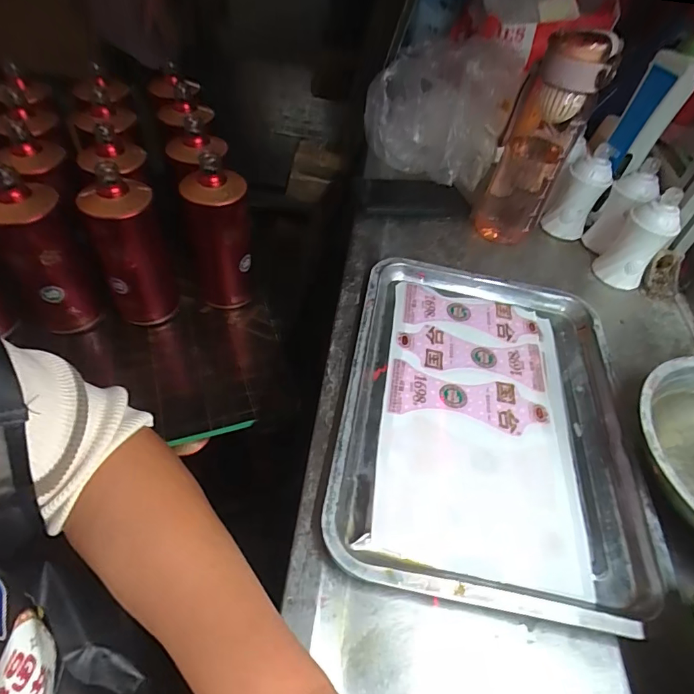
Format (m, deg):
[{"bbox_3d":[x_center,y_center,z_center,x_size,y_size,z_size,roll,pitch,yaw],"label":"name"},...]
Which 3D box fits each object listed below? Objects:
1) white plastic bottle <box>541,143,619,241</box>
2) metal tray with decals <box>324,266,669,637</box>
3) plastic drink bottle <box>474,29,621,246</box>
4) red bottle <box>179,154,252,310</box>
[{"bbox_3d":[0.307,-0.202,0.609,0.057,0.108,0.045,26,51,17],"label":"white plastic bottle"},{"bbox_3d":[0.128,0.049,0.420,0.252,0.027,0.341,11,49,3],"label":"metal tray with decals"},{"bbox_3d":[0.225,-0.238,0.546,0.079,0.232,0.083,19,50,12],"label":"plastic drink bottle"},{"bbox_3d":[-0.169,-0.137,0.614,0.072,0.194,0.087,-11,50,-15],"label":"red bottle"}]

